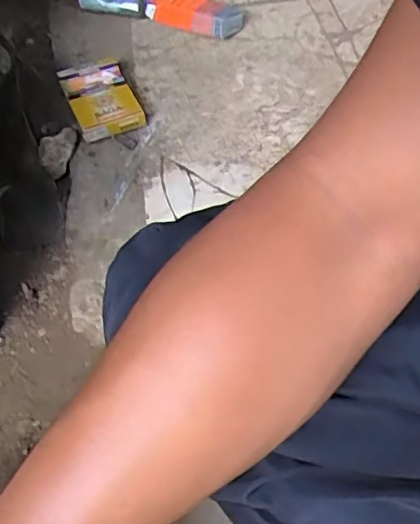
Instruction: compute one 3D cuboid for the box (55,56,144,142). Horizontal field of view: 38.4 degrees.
[{"bbox_3d":[-0.116,-0.176,0.645,0.066,0.031,0.089,-24,61,-8],"label":"box"}]

